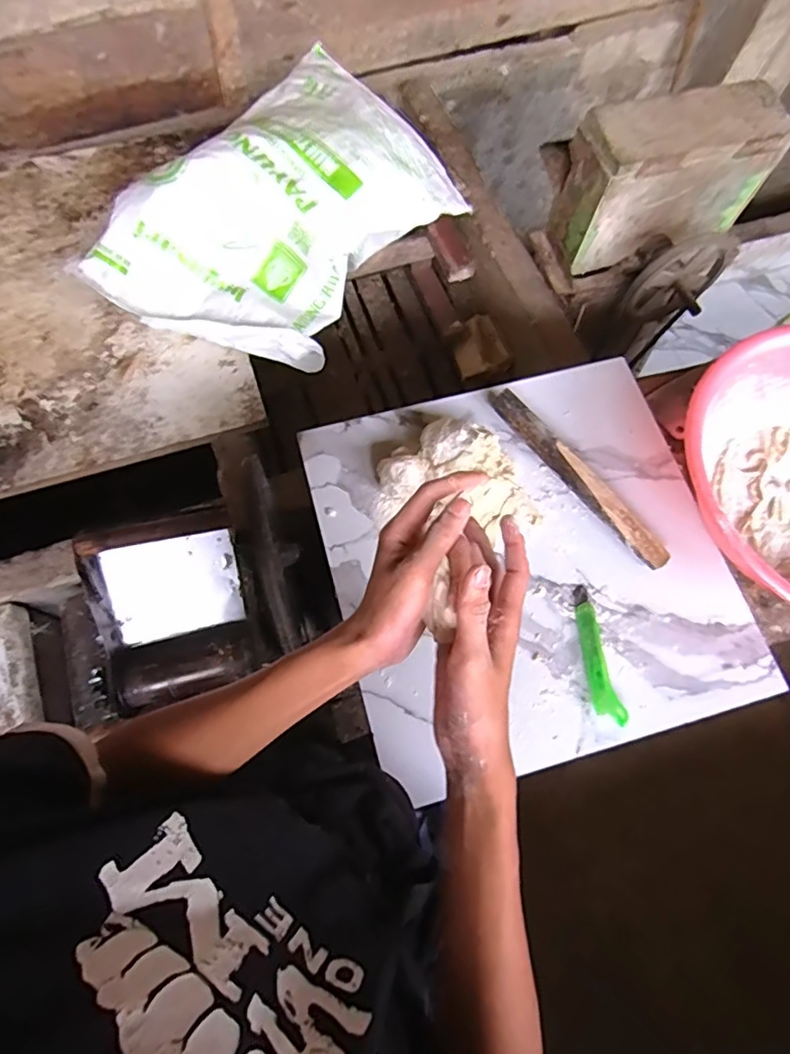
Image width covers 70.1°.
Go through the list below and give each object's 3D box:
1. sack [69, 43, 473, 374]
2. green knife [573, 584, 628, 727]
[{"bbox_3d":[-0.179,-0.586,1.035,0.428,0.174,0.671,30,69,9],"label":"sack"},{"bbox_3d":[0.240,0.153,0.679,0.033,0.015,0.163,-9,68,-7],"label":"green knife"}]

